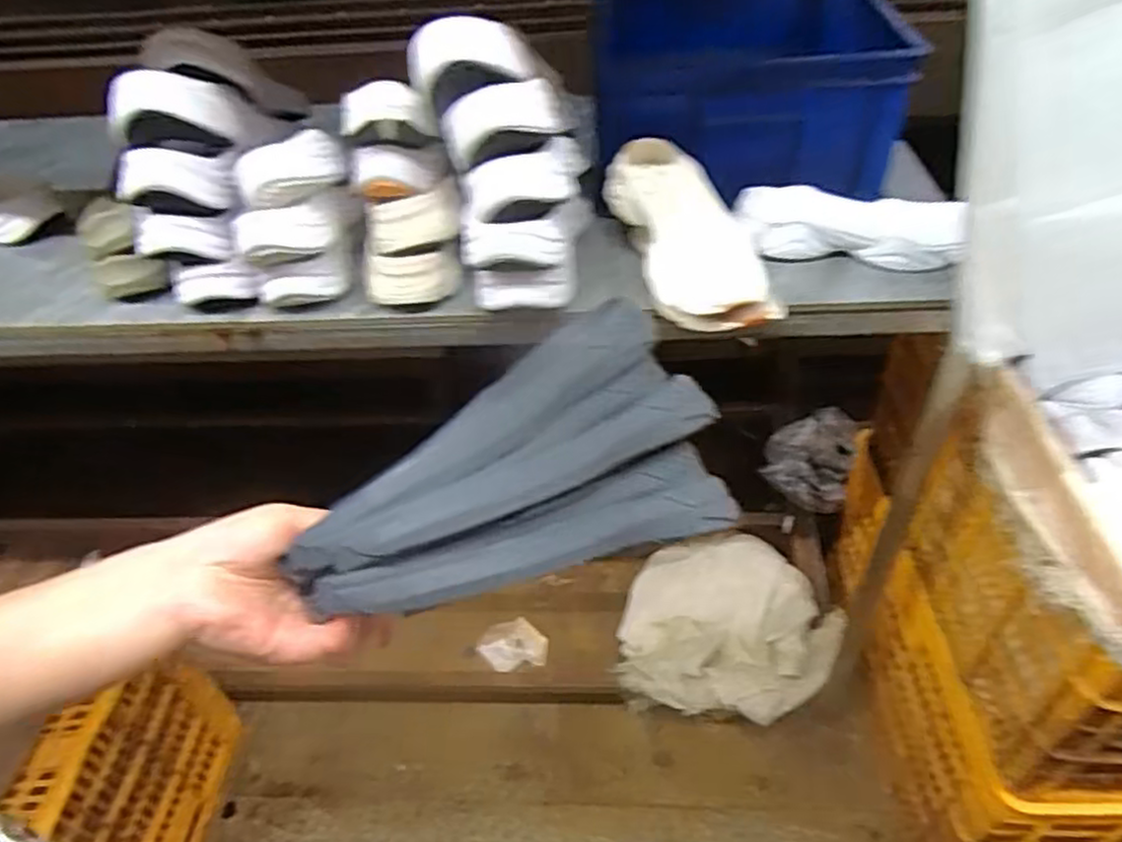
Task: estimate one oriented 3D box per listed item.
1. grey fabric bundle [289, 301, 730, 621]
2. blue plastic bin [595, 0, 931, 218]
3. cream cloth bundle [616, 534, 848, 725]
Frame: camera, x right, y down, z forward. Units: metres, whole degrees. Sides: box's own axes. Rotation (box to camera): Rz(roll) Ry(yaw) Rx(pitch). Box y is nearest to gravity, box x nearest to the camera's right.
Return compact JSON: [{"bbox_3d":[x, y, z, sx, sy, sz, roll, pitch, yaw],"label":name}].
[{"bbox_3d":[-0.007,0.034,0.426,0.120,0.096,0.271,31,41,34],"label":"grey fabric bundle"},{"bbox_3d":[0.214,-0.479,0.965,0.325,0.129,0.525,-4,47,7],"label":"blue plastic bin"},{"bbox_3d":[0.314,0.387,1.415,0.401,0.156,0.384,6,49,15],"label":"cream cloth bundle"}]

